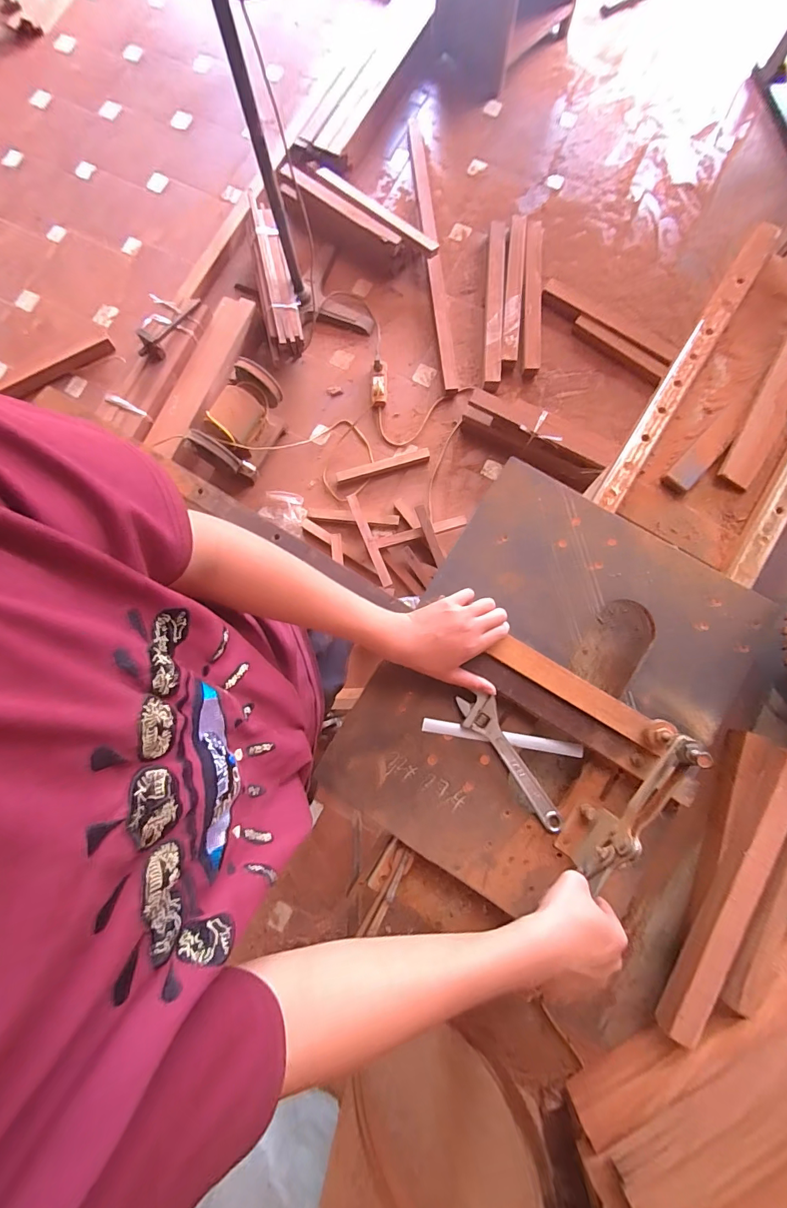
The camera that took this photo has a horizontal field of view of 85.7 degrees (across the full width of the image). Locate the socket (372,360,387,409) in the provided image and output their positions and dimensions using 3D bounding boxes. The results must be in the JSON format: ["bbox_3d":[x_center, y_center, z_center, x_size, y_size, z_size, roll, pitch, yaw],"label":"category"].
[{"bbox_3d":[-0.051,-0.784,1.516,0.057,0.062,0.169,-1,83,2],"label":"socket"}]

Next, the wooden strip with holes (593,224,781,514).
[{"bbox_3d":[0.444,-0.360,0.636,0.047,0.034,0.547,32,85,5],"label":"wooden strip with holes"}]

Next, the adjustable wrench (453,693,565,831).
[{"bbox_3d":[0.140,0.194,0.516,0.044,0.013,0.186,-29,83,-2],"label":"adjustable wrench"}]

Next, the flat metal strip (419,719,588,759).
[{"bbox_3d":[0.136,0.168,0.531,0.199,0.010,0.016,9,84,3],"label":"flat metal strip"}]

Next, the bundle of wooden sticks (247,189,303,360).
[{"bbox_3d":[-0.435,-1.187,1.507,0.126,0.094,0.661,-13,82,0],"label":"bundle of wooden sticks"}]

